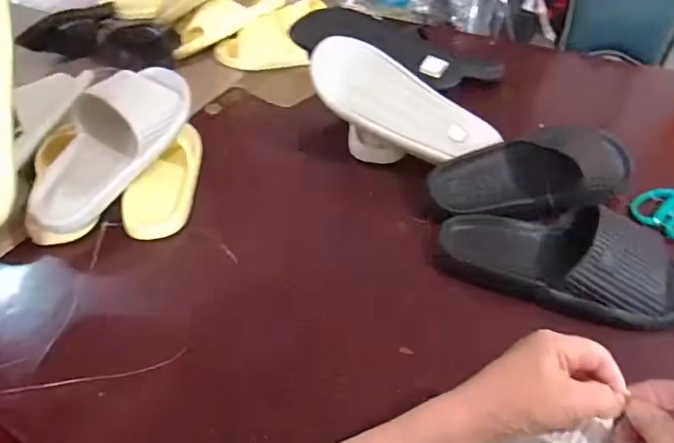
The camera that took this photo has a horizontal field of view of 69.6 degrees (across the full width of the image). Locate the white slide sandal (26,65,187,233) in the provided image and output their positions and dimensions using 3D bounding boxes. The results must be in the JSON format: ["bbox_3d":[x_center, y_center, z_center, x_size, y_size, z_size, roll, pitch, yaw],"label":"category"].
[{"bbox_3d":[-0.282,-0.107,0.601,0.093,0.092,0.256,20,66,21],"label":"white slide sandal"}]

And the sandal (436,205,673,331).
[{"bbox_3d":[0.247,0.029,0.519,0.264,0.063,0.118,15,48,17],"label":"sandal"}]

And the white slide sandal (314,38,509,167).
[{"bbox_3d":[0.079,-0.146,0.686,0.272,0.077,0.128,33,72,2],"label":"white slide sandal"}]

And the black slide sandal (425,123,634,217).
[{"bbox_3d":[0.247,-0.053,0.593,0.256,0.063,0.133,-4,46,0],"label":"black slide sandal"}]

